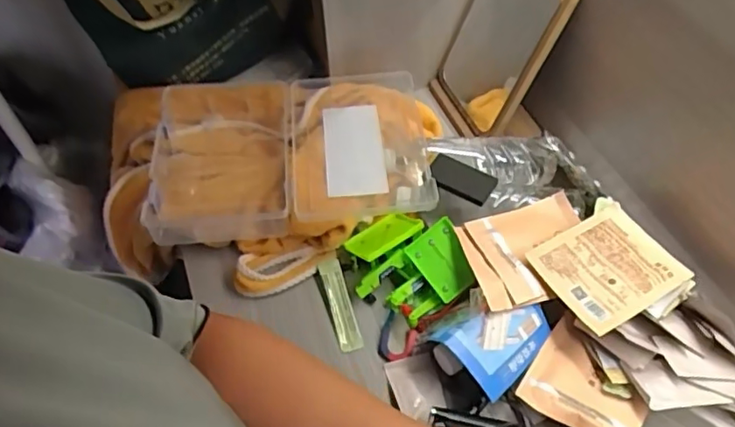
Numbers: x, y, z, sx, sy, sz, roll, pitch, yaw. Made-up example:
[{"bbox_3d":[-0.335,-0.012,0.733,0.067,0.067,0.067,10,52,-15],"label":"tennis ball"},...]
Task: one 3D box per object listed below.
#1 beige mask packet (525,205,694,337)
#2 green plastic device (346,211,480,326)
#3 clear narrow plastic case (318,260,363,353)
[{"bbox_3d":[0.241,0.052,0.582,0.125,0.012,0.104,-25,53,-18],"label":"beige mask packet"},{"bbox_3d":[0.041,0.053,0.649,0.120,0.052,0.129,-28,48,-4],"label":"green plastic device"},{"bbox_3d":[-0.030,0.101,0.651,0.025,0.019,0.107,-14,54,-9],"label":"clear narrow plastic case"}]

